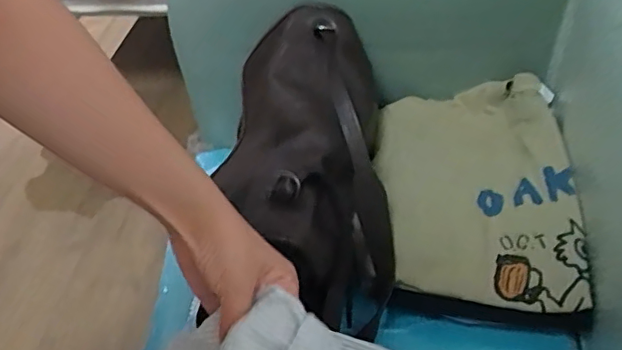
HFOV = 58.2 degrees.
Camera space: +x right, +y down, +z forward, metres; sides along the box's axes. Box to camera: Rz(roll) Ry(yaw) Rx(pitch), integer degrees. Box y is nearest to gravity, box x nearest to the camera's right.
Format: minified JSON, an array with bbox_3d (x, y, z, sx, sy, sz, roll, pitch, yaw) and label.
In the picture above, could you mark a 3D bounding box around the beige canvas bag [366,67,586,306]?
[{"bbox_3d":[0.188,0.004,0.656,0.219,0.069,0.301,1,45,7],"label":"beige canvas bag"}]

